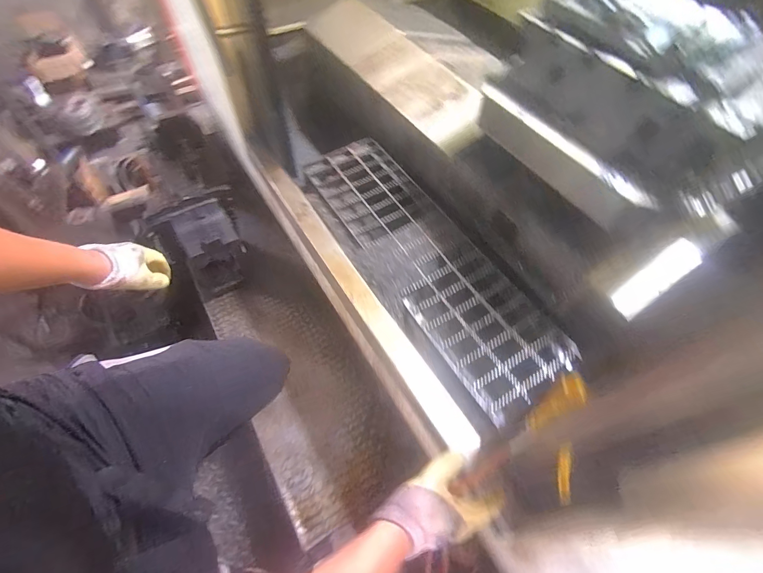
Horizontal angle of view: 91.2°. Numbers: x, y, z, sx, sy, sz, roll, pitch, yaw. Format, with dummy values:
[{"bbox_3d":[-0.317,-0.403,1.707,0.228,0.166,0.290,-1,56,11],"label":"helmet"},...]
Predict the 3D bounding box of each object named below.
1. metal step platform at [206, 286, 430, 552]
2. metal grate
[{"bbox_3d":[-0.272,0.309,1.280,0.417,0.069,0.883,-26,61,-16],"label":"metal step platform"},{"bbox_3d":[0.113,-0.120,1.214,0.346,0.064,1.119,-27,61,-16],"label":"metal grate"}]

